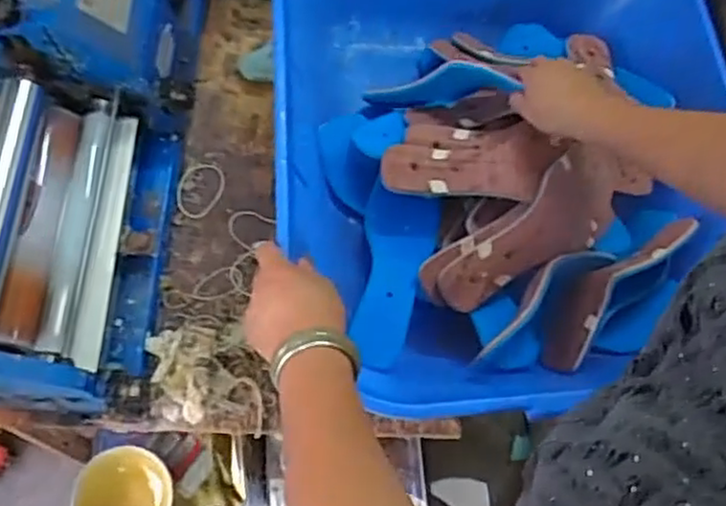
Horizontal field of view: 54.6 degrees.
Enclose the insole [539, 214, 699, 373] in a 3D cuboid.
[{"bbox_3d":[0.264,0.029,0.749,0.063,0.047,0.225,41,74,18],"label":"insole"}]

